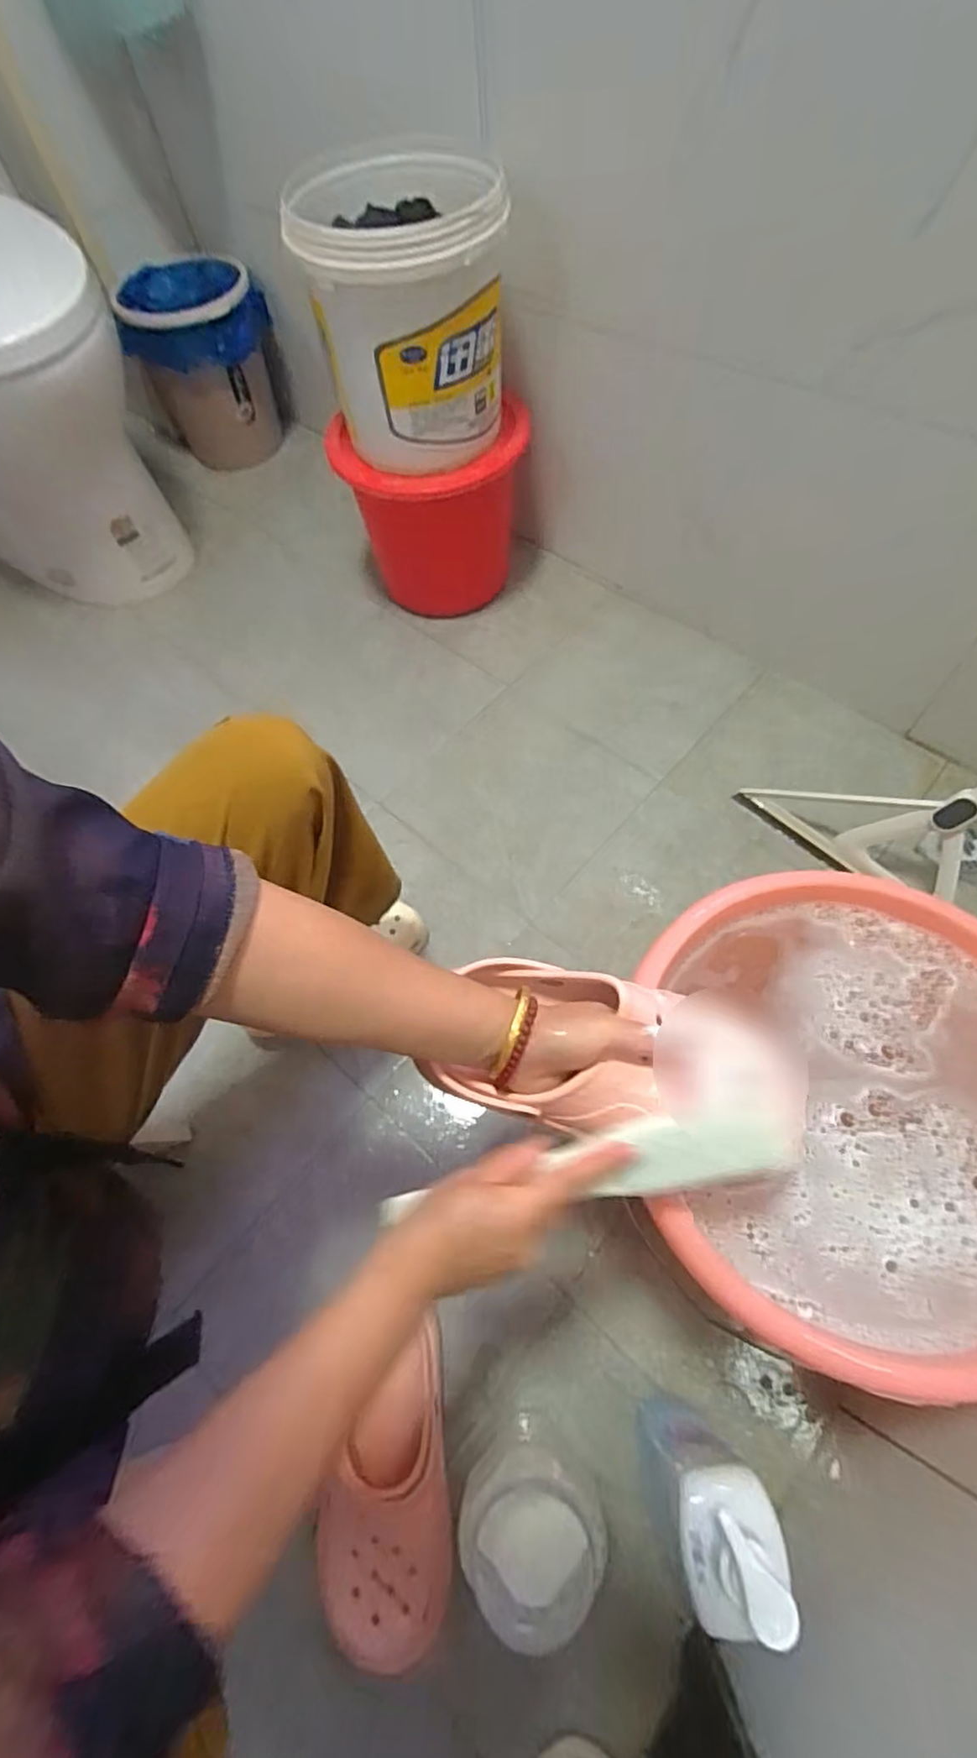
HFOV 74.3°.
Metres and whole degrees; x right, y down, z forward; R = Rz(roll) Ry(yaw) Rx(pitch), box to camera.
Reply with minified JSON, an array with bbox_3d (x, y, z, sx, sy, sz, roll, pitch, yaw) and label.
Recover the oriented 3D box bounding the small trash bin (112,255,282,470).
[{"bbox_3d":[-0.573,-1.067,1.355,0.270,0.282,0.241,-15,62,-5],"label":"small trash bin"}]

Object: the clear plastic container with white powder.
[{"bbox_3d":[0.038,0.539,0.539,0.102,0.129,0.101,-1,61,3],"label":"clear plastic container with white powder"}]

